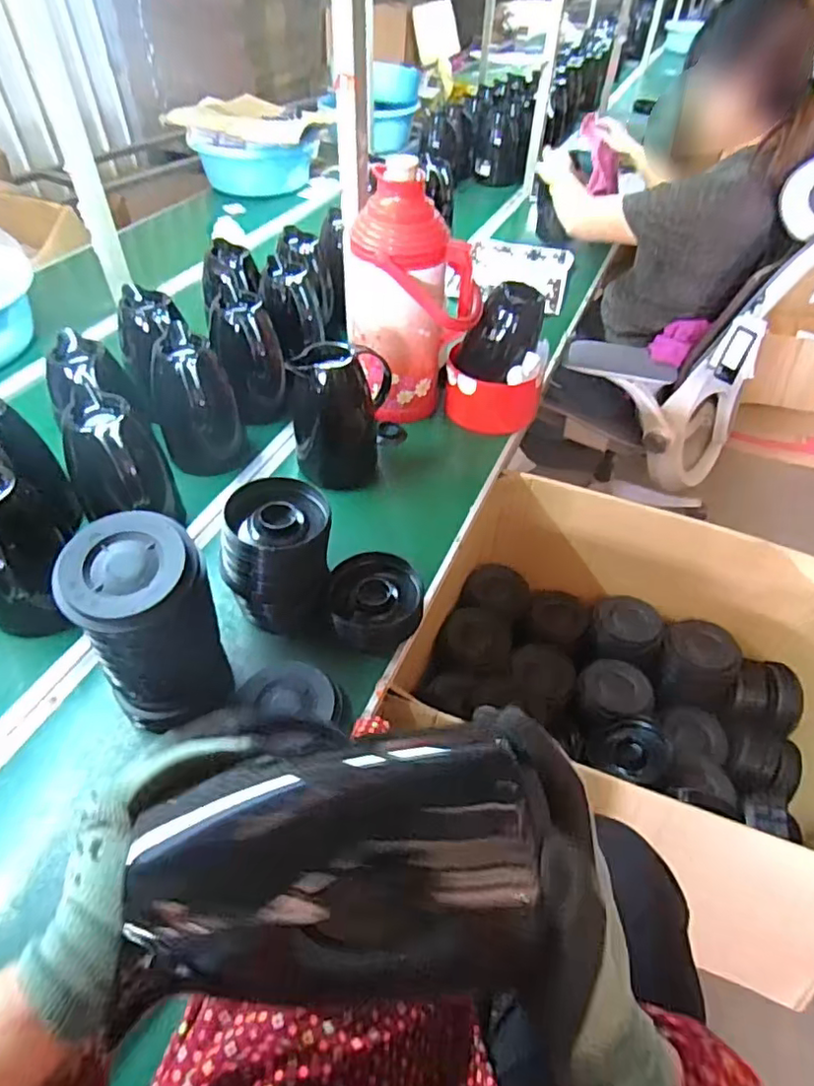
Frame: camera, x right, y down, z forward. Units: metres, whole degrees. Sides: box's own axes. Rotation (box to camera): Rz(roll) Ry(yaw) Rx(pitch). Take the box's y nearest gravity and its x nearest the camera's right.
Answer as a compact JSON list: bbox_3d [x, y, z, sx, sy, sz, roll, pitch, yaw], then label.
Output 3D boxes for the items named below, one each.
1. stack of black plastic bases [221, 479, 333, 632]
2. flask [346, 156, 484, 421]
[{"bbox_3d":[-0.153,0.017,0.738,0.118,0.157,0.118,11,47,8],"label":"stack of black plastic bases"},{"bbox_3d":[0.012,-0.395,0.971,0.206,0.363,0.161,-7,47,-9],"label":"flask"}]

